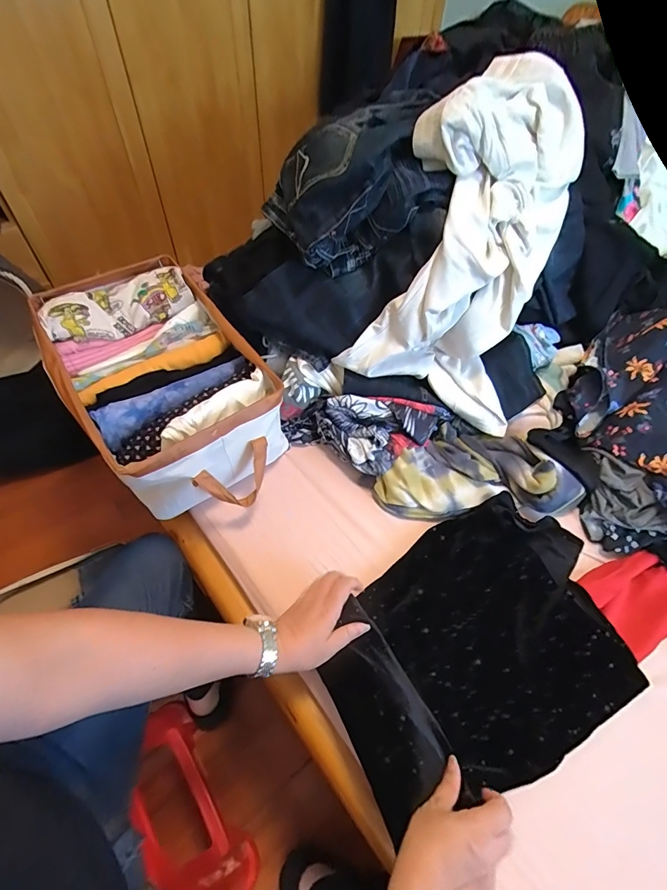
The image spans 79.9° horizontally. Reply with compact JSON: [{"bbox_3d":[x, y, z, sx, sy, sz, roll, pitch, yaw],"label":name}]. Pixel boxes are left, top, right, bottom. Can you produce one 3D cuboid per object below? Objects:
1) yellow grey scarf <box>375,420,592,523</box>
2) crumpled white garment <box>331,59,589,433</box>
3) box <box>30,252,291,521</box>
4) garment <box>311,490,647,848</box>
[{"bbox_3d":[0.259,0.037,0.728,0.358,0.081,0.176,2,53,-3],"label":"yellow grey scarf"},{"bbox_3d":[0.230,-0.338,0.710,0.320,0.420,0.381,14,54,6],"label":"crumpled white garment"},{"bbox_3d":[-0.303,-0.108,0.735,0.304,0.173,0.513,-34,63,-26],"label":"box"},{"bbox_3d":[0.209,0.268,0.568,0.445,0.047,0.315,-21,57,-18],"label":"garment"}]

